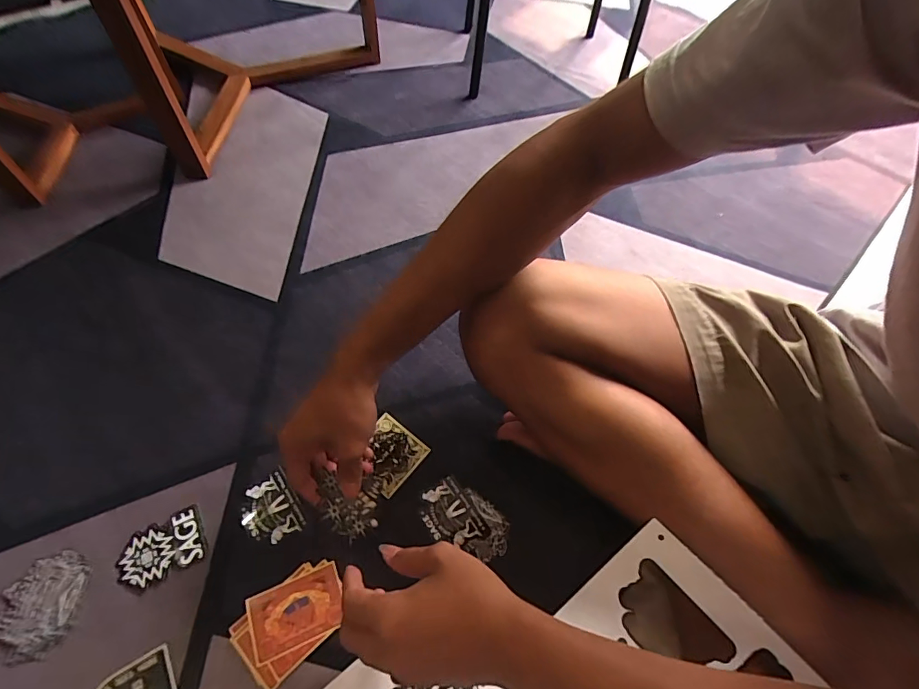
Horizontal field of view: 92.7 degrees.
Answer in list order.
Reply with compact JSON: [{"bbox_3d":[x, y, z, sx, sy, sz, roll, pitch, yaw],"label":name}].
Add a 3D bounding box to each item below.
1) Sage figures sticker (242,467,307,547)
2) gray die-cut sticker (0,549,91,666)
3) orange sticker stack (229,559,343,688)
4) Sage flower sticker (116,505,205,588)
[{"bbox_3d":[-0.189,0.164,0.436,0.052,0.004,0.065,-26,63,-18],"label":"Sage figures sticker"},{"bbox_3d":[-0.368,0.227,0.384,0.062,0.004,0.082,-1,58,-4],"label":"gray die-cut sticker"},{"bbox_3d":[-0.146,0.241,0.387,0.093,0.004,0.067,-35,66,-22],"label":"orange sticker stack"},{"bbox_3d":[-0.281,0.191,0.412,0.072,0.004,0.054,-23,62,-17],"label":"Sage flower sticker"}]

